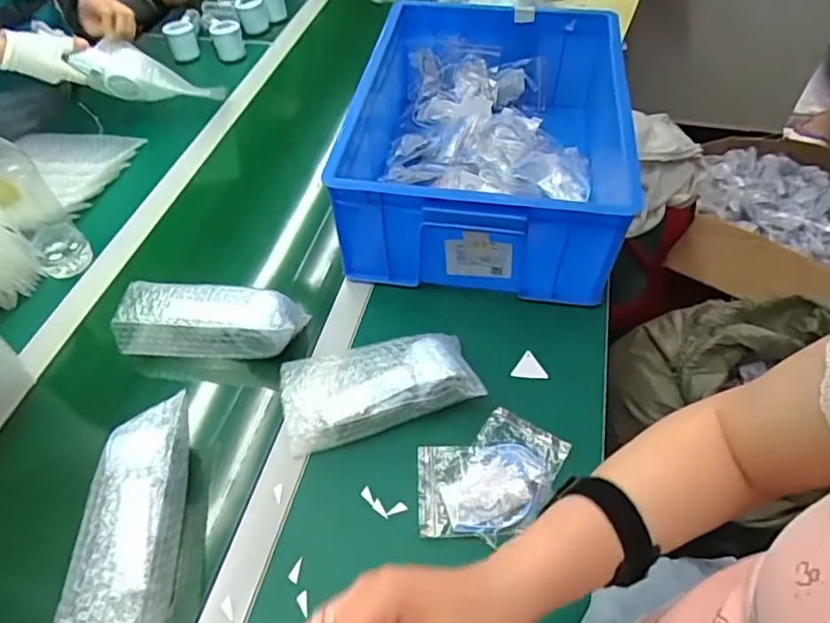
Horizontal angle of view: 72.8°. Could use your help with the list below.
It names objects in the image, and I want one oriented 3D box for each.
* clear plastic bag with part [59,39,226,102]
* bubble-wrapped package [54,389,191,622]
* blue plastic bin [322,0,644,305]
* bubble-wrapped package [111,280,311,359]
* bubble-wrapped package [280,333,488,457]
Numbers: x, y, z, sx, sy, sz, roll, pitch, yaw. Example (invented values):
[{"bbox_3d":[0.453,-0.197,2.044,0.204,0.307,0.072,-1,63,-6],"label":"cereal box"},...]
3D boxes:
[{"bbox_3d":[-0.432,-0.375,0.921,0.229,0.070,0.083,6,48,-24],"label":"clear plastic bag with part"},{"bbox_3d":[-0.257,0.187,0.518,0.073,0.065,0.211,-5,52,-3],"label":"bubble-wrapped package"},{"bbox_3d":[0.098,-0.245,0.796,0.367,0.172,0.458,5,52,5],"label":"blue plastic bin"},{"bbox_3d":[-0.240,0.010,0.665,0.205,0.060,0.067,1,52,1],"label":"bubble-wrapped package"},{"bbox_3d":[-0.042,0.077,0.605,0.200,0.059,0.093,-12,52,-9],"label":"bubble-wrapped package"}]

